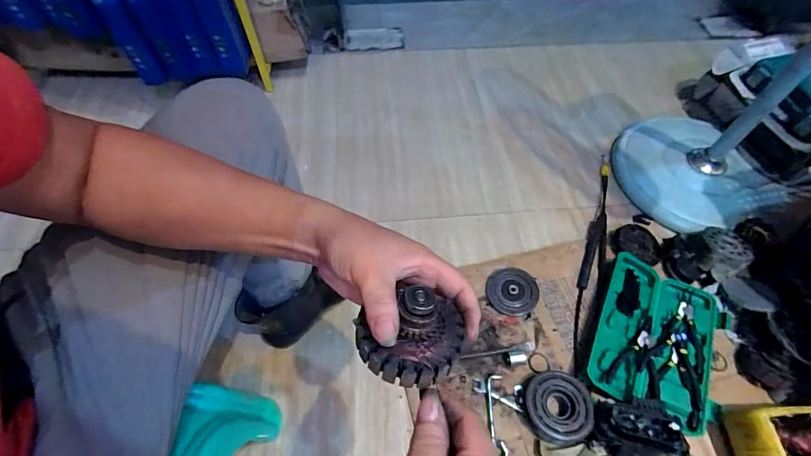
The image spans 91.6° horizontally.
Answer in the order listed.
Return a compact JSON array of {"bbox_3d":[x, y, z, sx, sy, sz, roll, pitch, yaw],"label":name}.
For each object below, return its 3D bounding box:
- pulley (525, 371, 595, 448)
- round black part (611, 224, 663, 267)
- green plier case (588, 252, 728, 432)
[{"bbox_3d":[0.262,0.310,0.685,0.106,0.036,0.110,-2,53,6],"label":"pulley"},{"bbox_3d":[0.515,0.032,0.881,0.099,0.015,0.103,2,55,-2],"label":"round black part"},{"bbox_3d":[0.484,0.210,0.764,0.222,0.033,0.310,26,58,14],"label":"green plier case"}]

